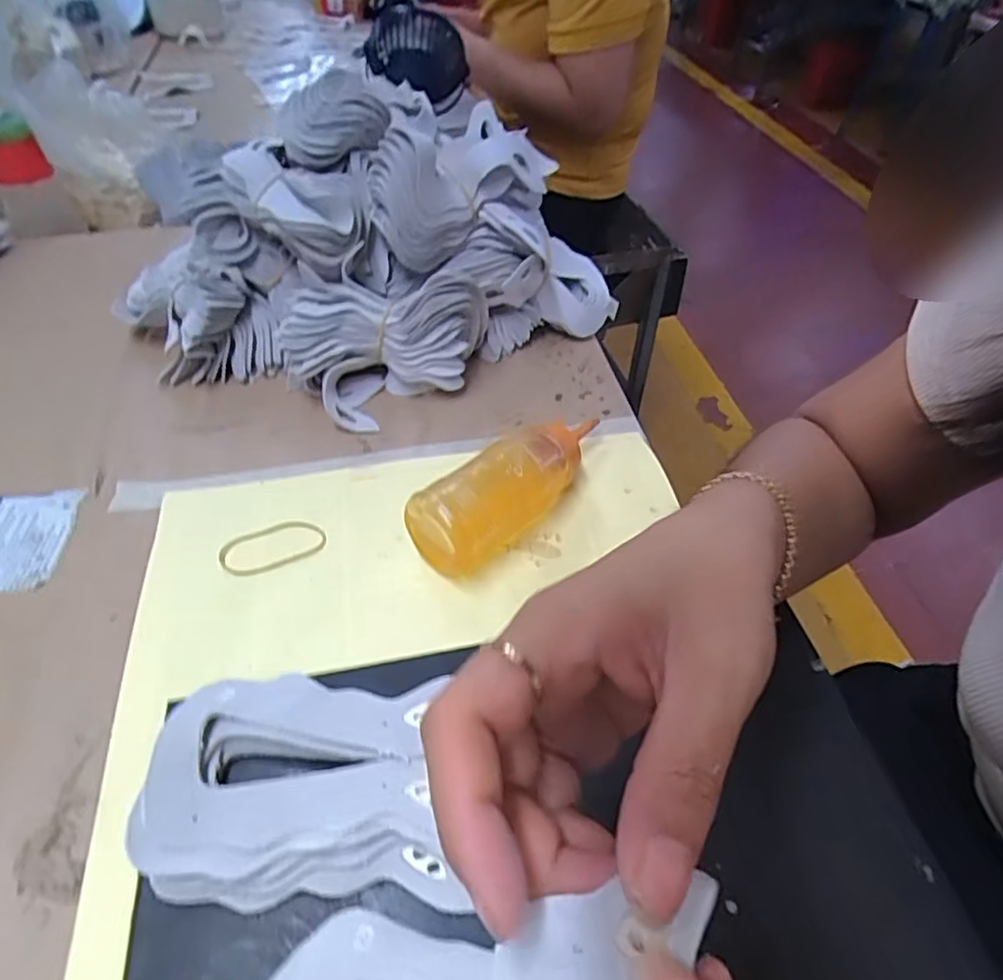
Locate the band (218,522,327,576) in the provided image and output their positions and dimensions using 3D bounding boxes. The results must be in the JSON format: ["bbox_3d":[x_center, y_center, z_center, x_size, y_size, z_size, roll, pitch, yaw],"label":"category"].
[{"bbox_3d":[-0.134,0.033,0.379,0.059,0.004,0.030,-14,56,-18],"label":"band"}]

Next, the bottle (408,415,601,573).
[{"bbox_3d":[0.012,-0.003,0.386,0.141,0.045,0.046,-34,57,-28],"label":"bottle"}]

